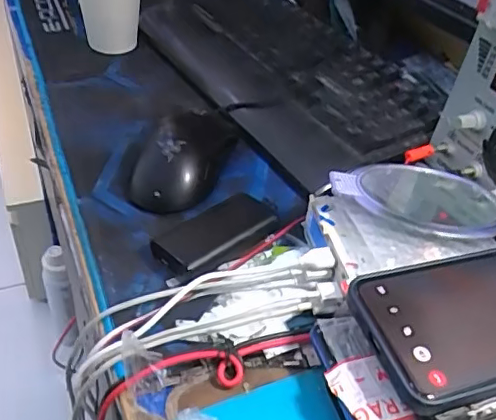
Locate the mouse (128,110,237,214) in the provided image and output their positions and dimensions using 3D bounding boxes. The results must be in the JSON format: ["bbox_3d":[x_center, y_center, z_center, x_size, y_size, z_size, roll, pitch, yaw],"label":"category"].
[{"bbox_3d":[-0.051,-0.050,0.462,0.060,0.034,0.118,16,41,10],"label":"mouse"}]

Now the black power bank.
[{"bbox_3d":[-0.022,0.017,0.394,0.088,0.017,0.045,-29,52,-34],"label":"black power bank"}]

